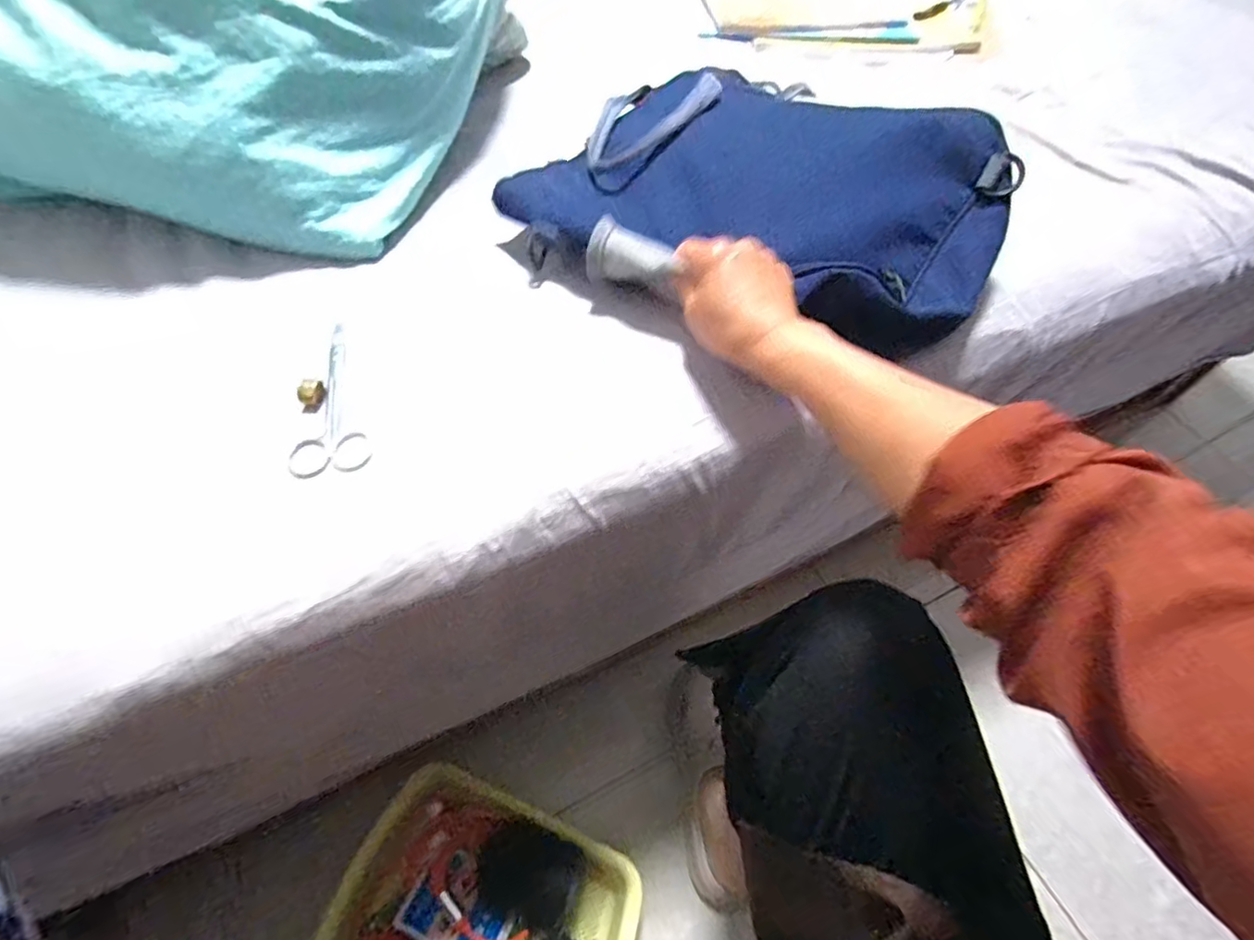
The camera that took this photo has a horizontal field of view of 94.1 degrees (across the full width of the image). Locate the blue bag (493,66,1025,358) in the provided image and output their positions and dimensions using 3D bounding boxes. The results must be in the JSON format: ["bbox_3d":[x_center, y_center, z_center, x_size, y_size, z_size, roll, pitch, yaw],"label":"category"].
[{"bbox_3d":[0.122,-0.250,0.501,0.363,0.097,0.305,25,57,13],"label":"blue bag"}]

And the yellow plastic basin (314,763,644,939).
[{"bbox_3d":[-0.147,0.463,0.595,0.288,0.068,0.212,21,57,11],"label":"yellow plastic basin"}]

